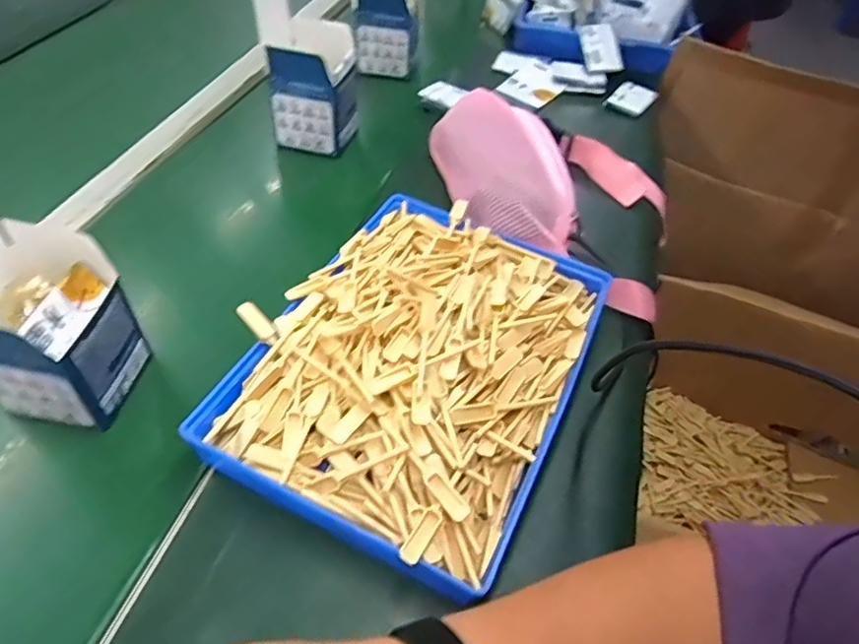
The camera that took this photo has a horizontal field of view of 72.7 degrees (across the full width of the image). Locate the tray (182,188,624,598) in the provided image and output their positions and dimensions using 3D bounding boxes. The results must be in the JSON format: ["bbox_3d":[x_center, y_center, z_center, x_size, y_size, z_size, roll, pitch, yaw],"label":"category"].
[{"bbox_3d":[-0.001,0.014,0.463,0.234,0.053,0.310,25,51,14],"label":"tray"}]

